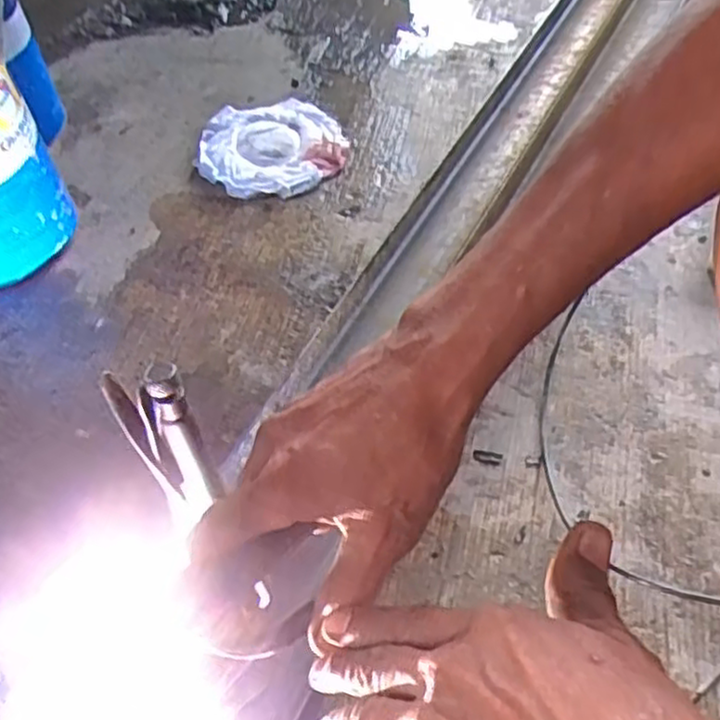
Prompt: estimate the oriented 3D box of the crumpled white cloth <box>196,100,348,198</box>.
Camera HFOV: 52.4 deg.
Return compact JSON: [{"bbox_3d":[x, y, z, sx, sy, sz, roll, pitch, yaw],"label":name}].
[{"bbox_3d":[-0.106,-0.259,0.887,0.174,0.026,0.162,-9,53,-5],"label":"crumpled white cloth"}]

